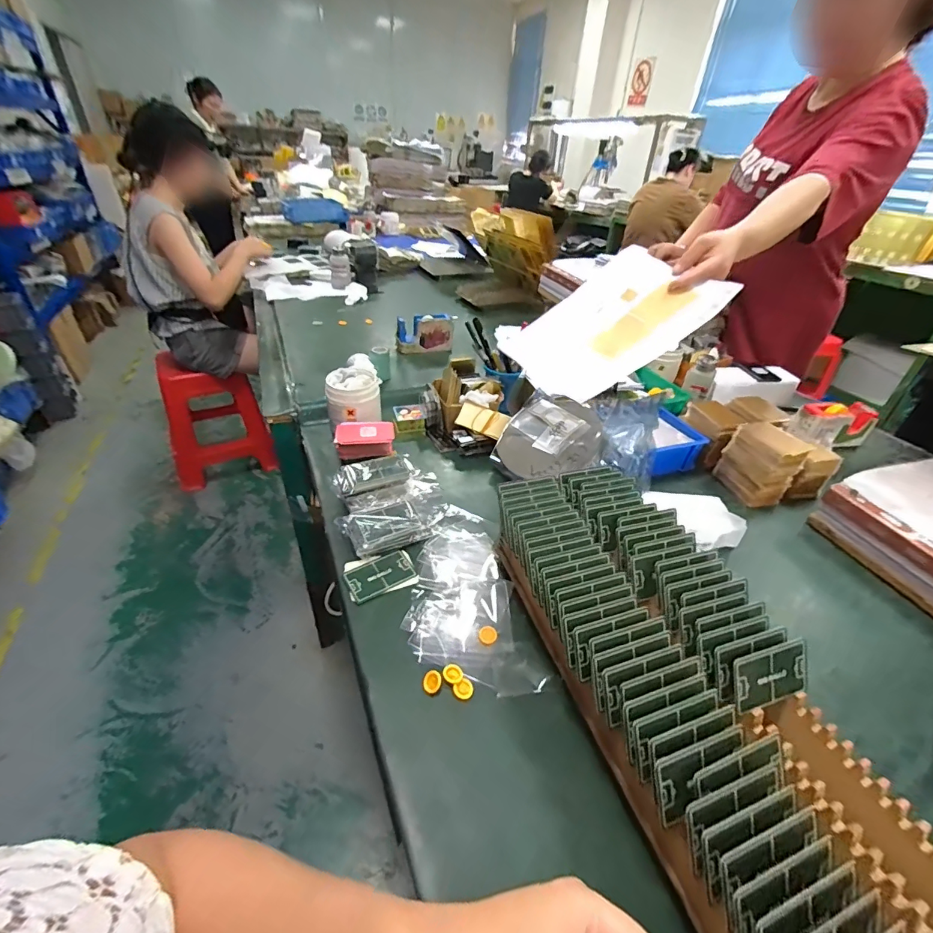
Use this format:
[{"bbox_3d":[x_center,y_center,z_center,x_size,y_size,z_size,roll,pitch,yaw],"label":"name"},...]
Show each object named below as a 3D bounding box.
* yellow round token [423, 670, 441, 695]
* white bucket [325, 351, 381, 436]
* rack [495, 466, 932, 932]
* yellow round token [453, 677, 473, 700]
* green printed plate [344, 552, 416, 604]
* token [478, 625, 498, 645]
[{"bbox_3d":[-0.035,0.223,0.454,0.020,0.004,0.020,-4,61,7],"label":"yellow round token"},{"bbox_3d":[-0.205,-0.120,0.819,0.090,0.102,0.108,20,40,21],"label":"white bucket"},{"bbox_3d":[0.202,0.218,0.393,0.210,0.099,0.566,-9,38,-16],"label":"rack"},{"bbox_3d":[-0.003,0.231,0.454,0.020,0.006,0.018,-22,43,-30],"label":"yellow round token"},{"bbox_3d":[-0.111,0.142,0.568,0.082,0.005,0.050,-19,42,-28],"label":"green printed plate"},{"bbox_3d":[0.025,0.194,0.505,0.020,0.004,0.022,2,36,-2],"label":"token"}]

